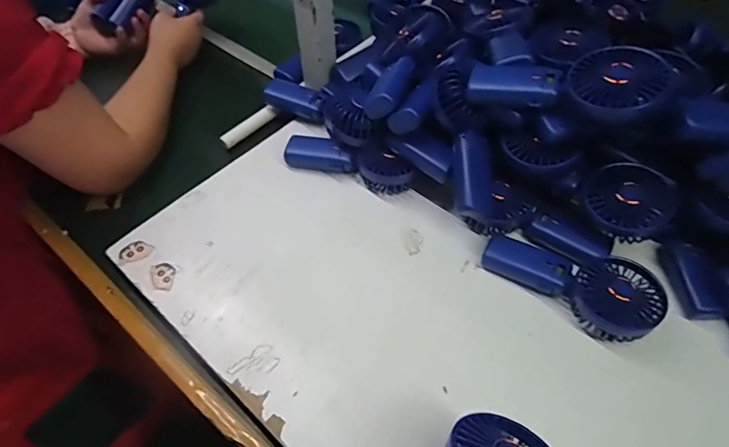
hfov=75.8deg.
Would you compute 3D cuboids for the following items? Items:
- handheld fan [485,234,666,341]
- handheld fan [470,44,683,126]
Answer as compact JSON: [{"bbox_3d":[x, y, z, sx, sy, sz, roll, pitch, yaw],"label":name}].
[{"bbox_3d":[0.221,0.058,0.505,0.176,0.047,0.080,29,57,20],"label":"handheld fan"},{"bbox_3d":[0.198,-0.139,0.461,0.179,0.031,0.082,12,51,29],"label":"handheld fan"}]

